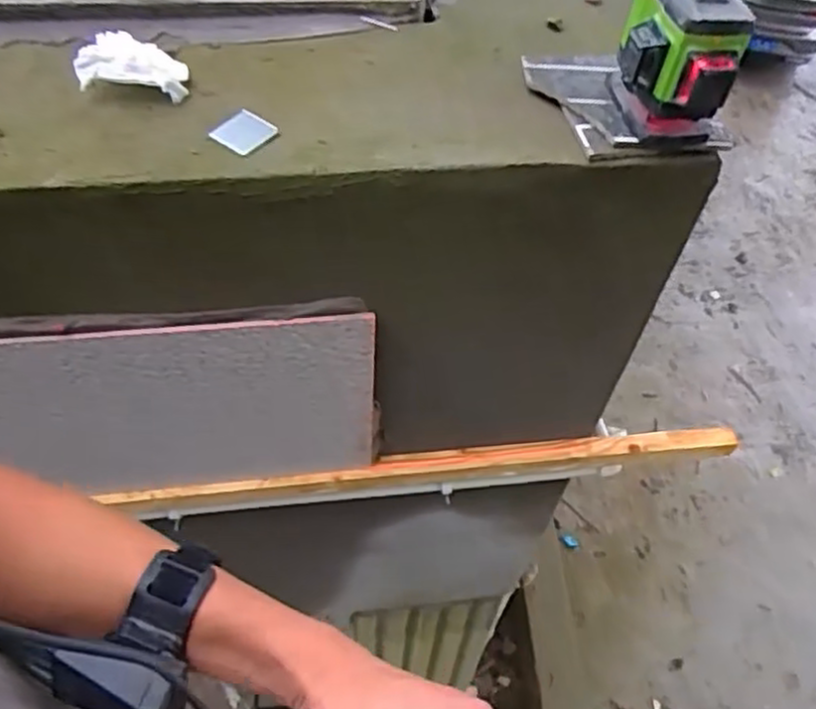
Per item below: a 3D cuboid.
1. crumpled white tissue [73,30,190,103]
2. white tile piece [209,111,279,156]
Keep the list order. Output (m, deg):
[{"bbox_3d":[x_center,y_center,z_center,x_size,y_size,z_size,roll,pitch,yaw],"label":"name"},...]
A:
[{"bbox_3d":[-0.253,-0.270,0.670,0.096,0.025,0.078,1,51,-3],"label":"crumpled white tissue"},{"bbox_3d":[-0.142,-0.192,0.627,0.042,0.010,0.044,34,56,22],"label":"white tile piece"}]

